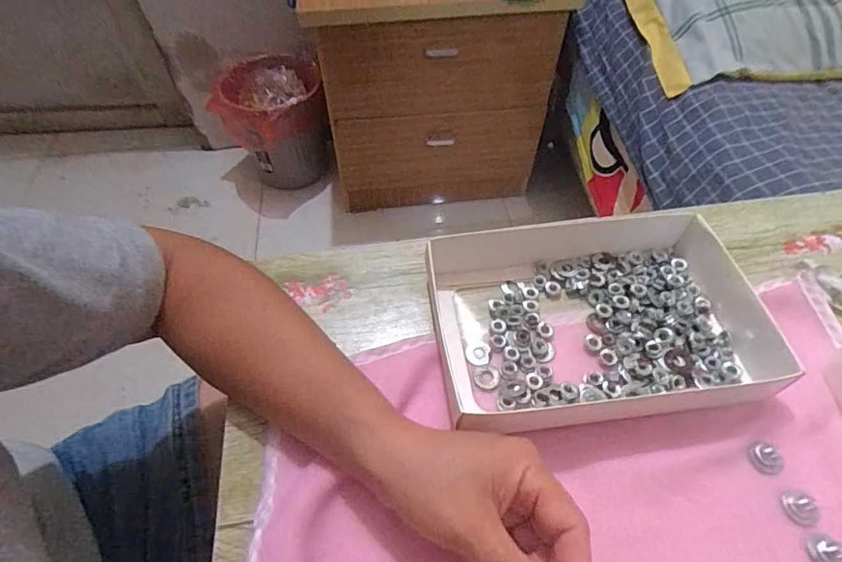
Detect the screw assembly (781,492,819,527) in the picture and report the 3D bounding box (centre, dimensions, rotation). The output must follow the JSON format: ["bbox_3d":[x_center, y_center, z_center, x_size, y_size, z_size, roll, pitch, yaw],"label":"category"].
[{"bbox_3d":[0.210,0.124,0.267,0.015,0.007,0.017,-14,55,-8],"label":"screw assembly"}]

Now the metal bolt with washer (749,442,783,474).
[{"bbox_3d":[0.202,0.104,0.284,0.017,0.004,0.017,-1,54,1],"label":"metal bolt with washer"}]

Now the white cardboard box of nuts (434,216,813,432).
[{"bbox_3d":[0.120,0.021,0.333,0.216,0.041,0.157,-7,54,-4],"label":"white cardboard box of nuts"}]

